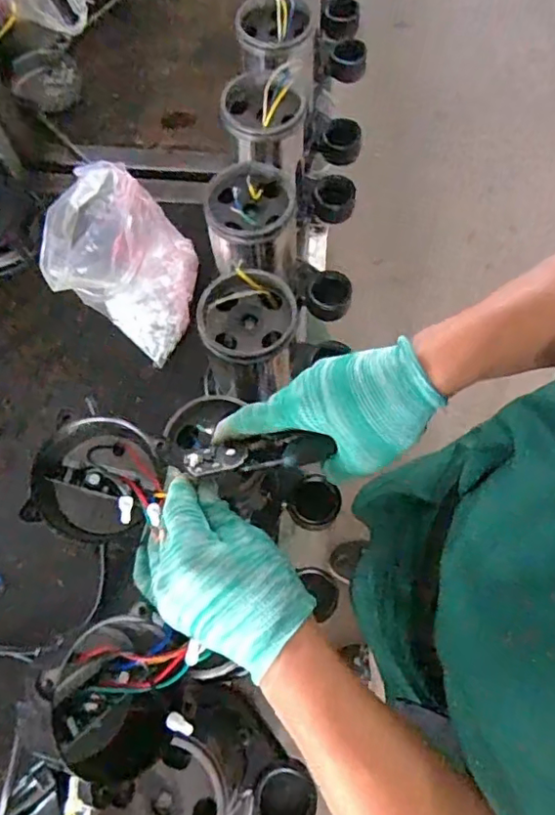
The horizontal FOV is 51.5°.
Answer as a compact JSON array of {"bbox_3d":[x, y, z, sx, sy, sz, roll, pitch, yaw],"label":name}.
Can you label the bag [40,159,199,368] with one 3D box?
[{"bbox_3d":[-0.180,-0.160,0.645,0.144,0.176,0.133,6,69,4],"label":"bag"}]

